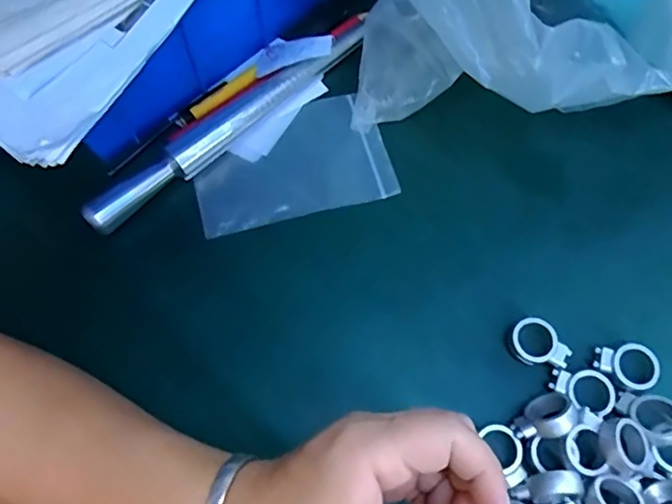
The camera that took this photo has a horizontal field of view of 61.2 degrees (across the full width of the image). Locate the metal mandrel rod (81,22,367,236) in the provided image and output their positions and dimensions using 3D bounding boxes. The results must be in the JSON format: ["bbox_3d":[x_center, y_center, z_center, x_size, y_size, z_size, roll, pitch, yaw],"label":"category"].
[{"bbox_3d":[-0.065,-0.083,0.363,0.210,0.024,0.020,-42,75,-15],"label":"metal mandrel rod"}]

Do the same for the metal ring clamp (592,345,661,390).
[{"bbox_3d":[0.163,0.064,0.321,0.034,0.012,0.023,20,70,7],"label":"metal ring clamp"}]

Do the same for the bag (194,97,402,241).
[{"bbox_3d":[-0.029,-0.056,0.364,0.121,0.006,0.077,-15,69,-7],"label":"bag"}]

